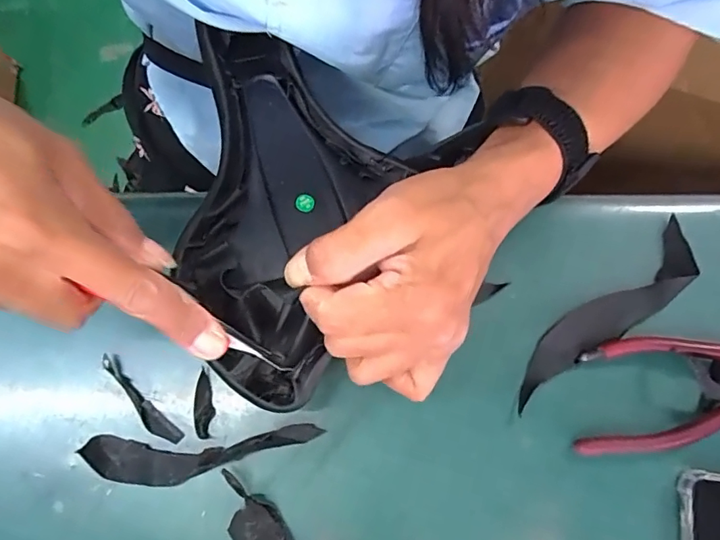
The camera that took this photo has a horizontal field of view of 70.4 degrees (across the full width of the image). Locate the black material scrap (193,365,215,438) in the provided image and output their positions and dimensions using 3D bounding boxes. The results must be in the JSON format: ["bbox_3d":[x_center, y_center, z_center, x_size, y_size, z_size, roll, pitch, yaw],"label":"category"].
[{"bbox_3d":[-0.089,0.075,0.287,0.011,0.004,0.038,-5,74,-2],"label":"black material scrap"}]

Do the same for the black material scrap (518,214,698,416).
[{"bbox_3d":[0.149,0.027,0.305,0.149,0.007,0.033,-39,68,-9],"label":"black material scrap"}]

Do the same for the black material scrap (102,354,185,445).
[{"bbox_3d":[-0.126,0.074,0.289,0.011,0.006,0.064,-43,79,-11],"label":"black material scrap"}]

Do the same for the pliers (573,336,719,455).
[{"bbox_3d":[0.203,0.065,0.289,0.165,0.016,0.061,-5,74,-2],"label":"pliers"}]

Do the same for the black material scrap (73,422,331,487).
[{"bbox_3d":[-0.087,0.102,0.281,0.126,0.007,0.027,-3,74,-1],"label":"black material scrap"}]

